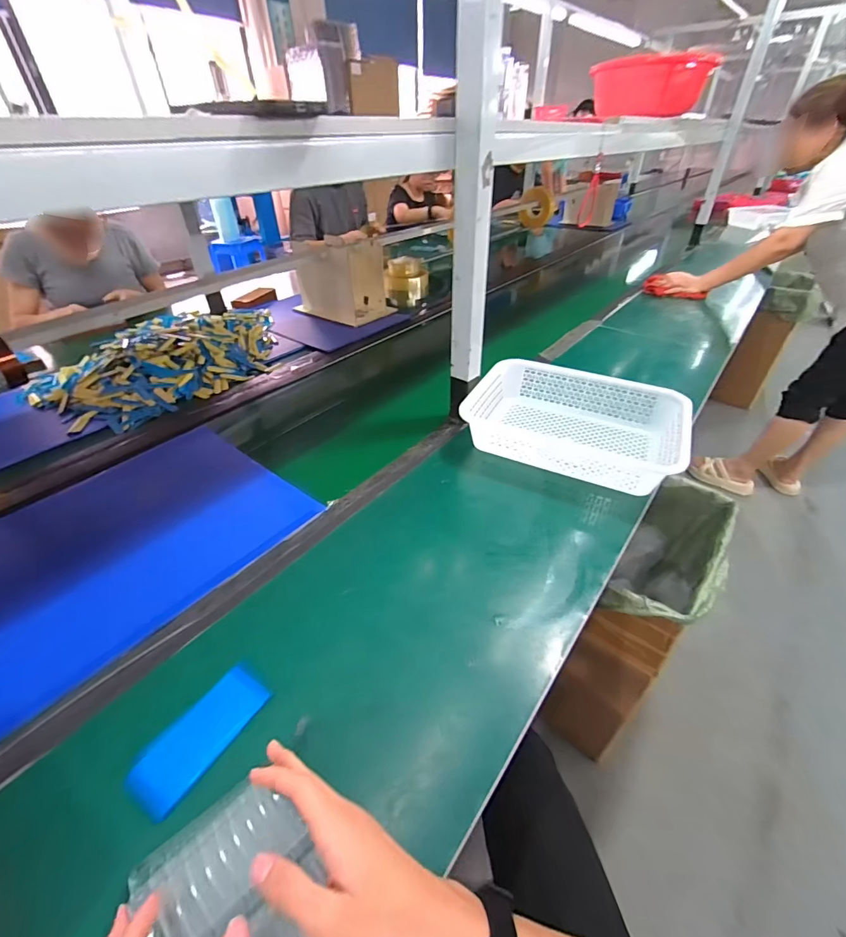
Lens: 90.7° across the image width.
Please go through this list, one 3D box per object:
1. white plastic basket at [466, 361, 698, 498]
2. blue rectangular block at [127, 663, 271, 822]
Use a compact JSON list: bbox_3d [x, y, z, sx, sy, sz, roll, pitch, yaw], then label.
[{"bbox_3d":[0.280,-0.089,0.784,0.369,0.089,0.244,19,43,23],"label":"white plastic basket"},{"bbox_3d":[-0.215,0.255,0.406,0.059,0.005,0.125,22,44,26],"label":"blue rectangular block"}]

